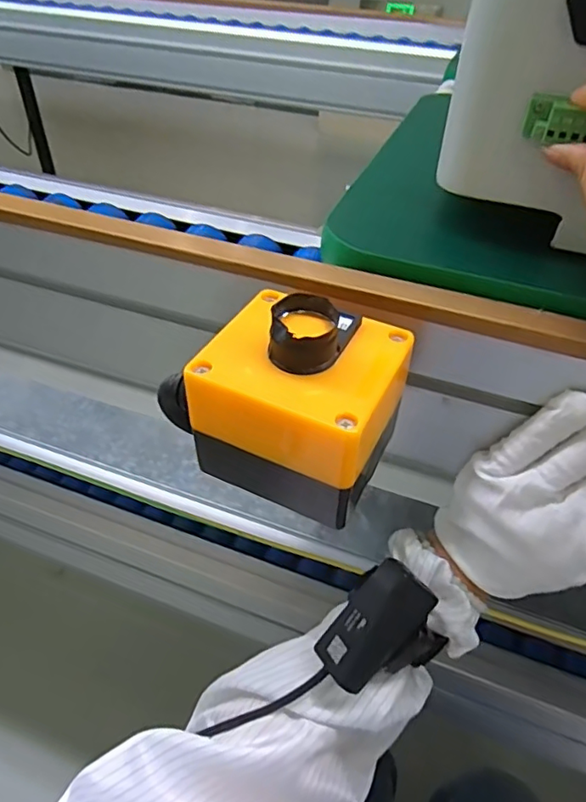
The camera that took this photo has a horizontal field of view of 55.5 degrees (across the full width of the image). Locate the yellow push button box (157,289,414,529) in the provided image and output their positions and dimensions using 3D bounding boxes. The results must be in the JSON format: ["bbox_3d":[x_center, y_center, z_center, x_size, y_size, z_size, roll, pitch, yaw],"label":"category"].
[{"bbox_3d":[0.003,0.000,0.247,0.087,0.082,0.076,19,46,19],"label":"yellow push button box"}]

